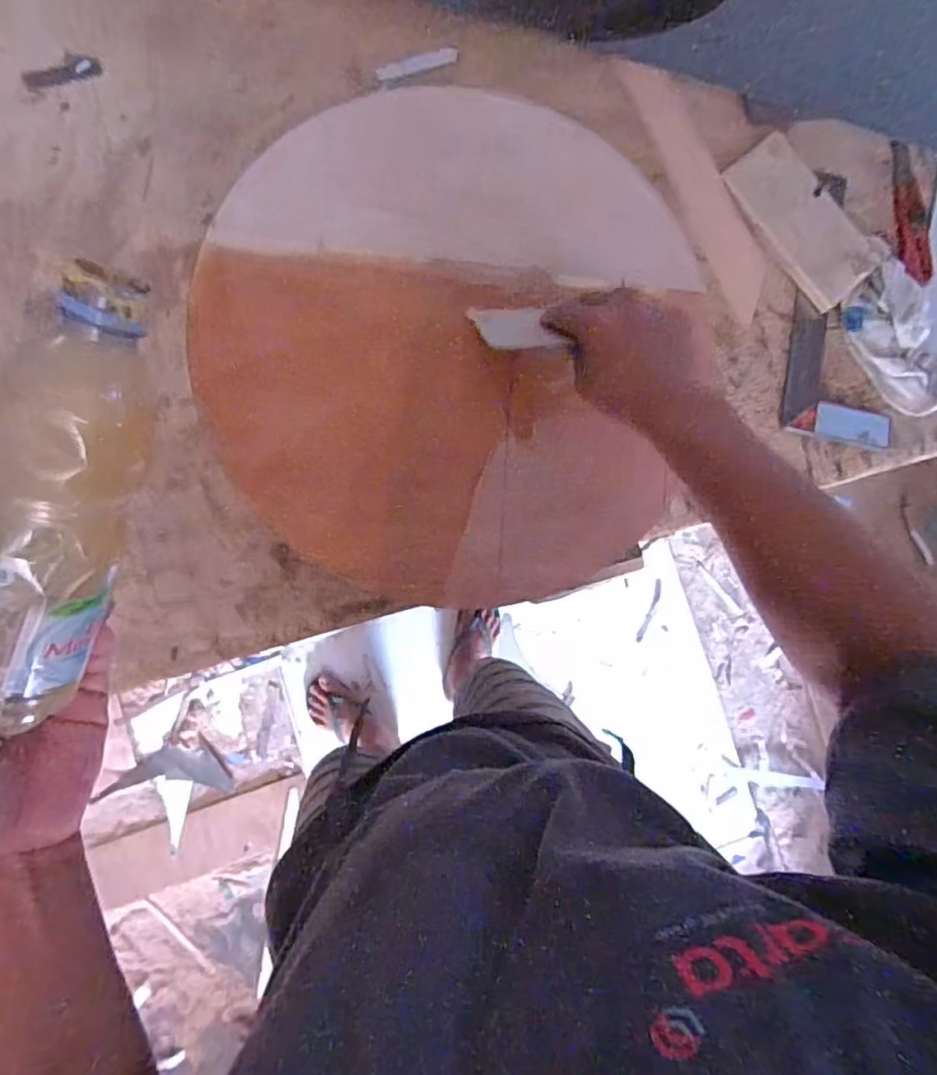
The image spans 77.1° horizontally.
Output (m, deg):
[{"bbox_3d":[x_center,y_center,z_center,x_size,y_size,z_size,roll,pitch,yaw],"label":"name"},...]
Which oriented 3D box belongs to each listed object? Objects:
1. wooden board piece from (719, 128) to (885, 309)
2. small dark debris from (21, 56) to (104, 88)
[{"bbox_3d":[0.366,-0.346,0.637,0.095,0.018,0.183,-42,93,-7],"label":"wooden board piece"},{"bbox_3d":[-0.386,-0.444,0.560,0.069,0.005,0.019,-19,90,-8],"label":"small dark debris"}]

